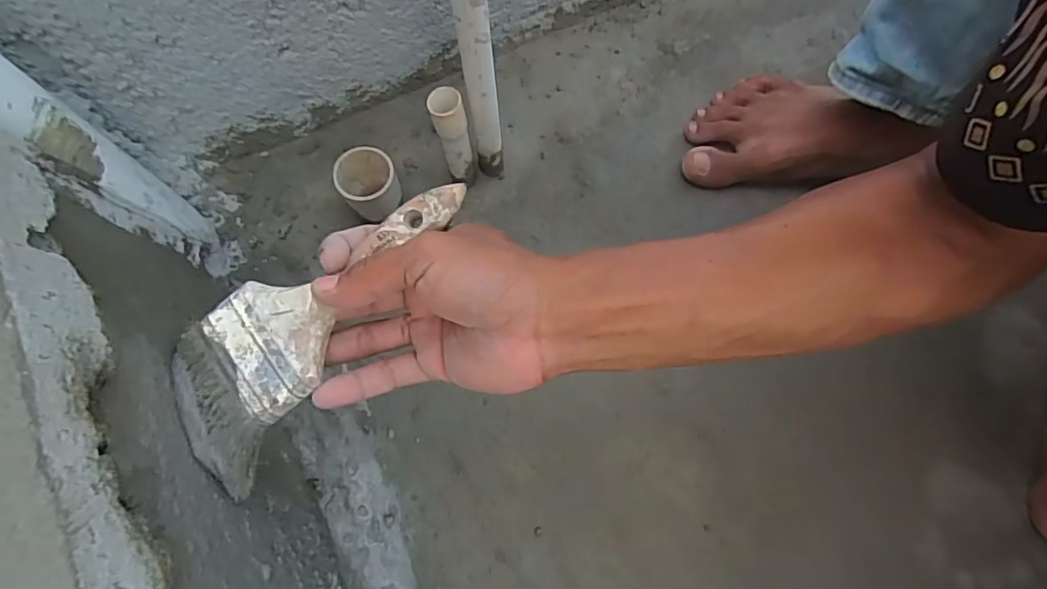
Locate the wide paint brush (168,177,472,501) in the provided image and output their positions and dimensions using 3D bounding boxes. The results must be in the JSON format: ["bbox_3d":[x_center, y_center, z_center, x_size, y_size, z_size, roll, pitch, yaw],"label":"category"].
[{"bbox_3d":[-0.114,0.007,0.299,0.079,0.015,0.196,44,87,10],"label":"wide paint brush"}]

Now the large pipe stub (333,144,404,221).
[{"bbox_3d":[-0.129,-0.091,0.461,0.045,0.057,0.048,0,75,-1],"label":"large pipe stub"}]

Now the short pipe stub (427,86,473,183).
[{"bbox_3d":[-0.058,-0.125,0.453,0.024,0.107,0.029,-18,76,-6],"label":"short pipe stub"}]

